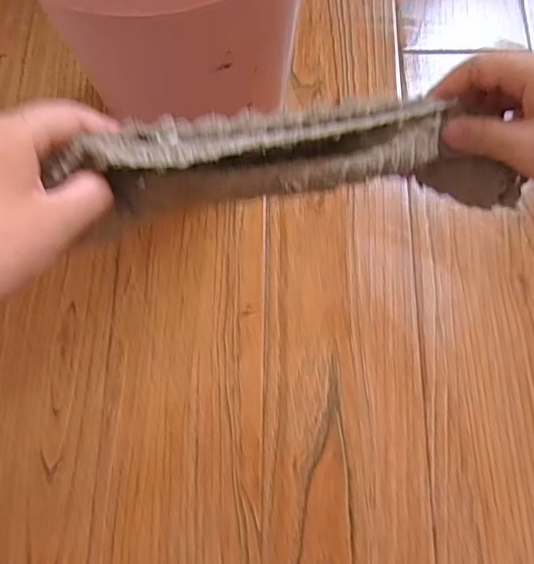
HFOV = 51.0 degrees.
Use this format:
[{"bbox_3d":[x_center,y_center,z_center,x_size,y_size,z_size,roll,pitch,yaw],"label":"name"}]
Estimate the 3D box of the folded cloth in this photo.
[{"bbox_3d":[0.018,-0.064,0.315,0.239,0.051,0.056,-4,71,-13],"label":"folded cloth"}]

